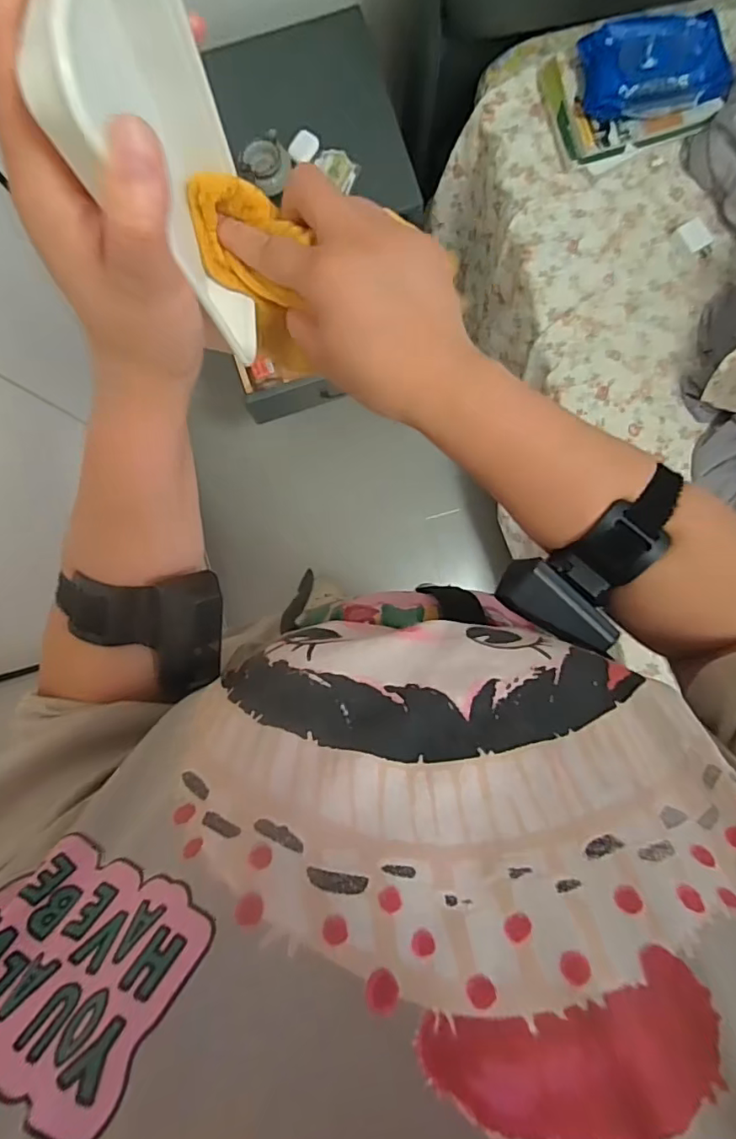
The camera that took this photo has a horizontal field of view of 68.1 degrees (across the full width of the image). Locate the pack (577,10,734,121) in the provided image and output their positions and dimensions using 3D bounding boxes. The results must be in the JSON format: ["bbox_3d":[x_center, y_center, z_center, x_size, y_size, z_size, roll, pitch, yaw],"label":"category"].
[{"bbox_3d":[0.479,-0.839,0.902,0.237,0.046,0.154,-19,89,-2],"label":"pack"}]

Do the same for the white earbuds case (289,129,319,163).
[{"bbox_3d":[-0.115,-0.739,0.956,0.043,0.023,0.049,37,88,-1],"label":"white earbuds case"}]

